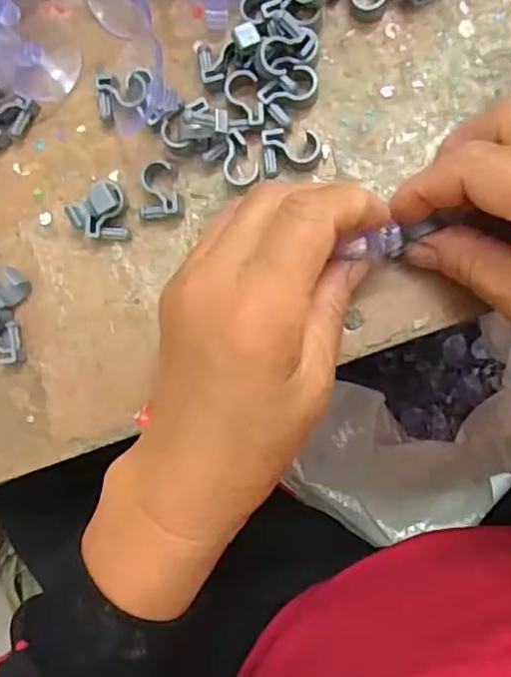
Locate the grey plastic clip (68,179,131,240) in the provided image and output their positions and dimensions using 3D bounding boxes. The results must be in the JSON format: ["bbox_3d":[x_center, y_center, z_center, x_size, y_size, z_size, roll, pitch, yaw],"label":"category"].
[{"bbox_3d":[-0.070,-0.055,0.269,0.023,0.019,0.023,-6,88,8],"label":"grey plastic clip"}]

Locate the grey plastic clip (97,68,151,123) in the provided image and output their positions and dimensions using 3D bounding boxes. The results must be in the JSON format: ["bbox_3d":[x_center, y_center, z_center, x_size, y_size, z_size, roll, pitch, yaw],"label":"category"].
[{"bbox_3d":[-0.058,-0.108,0.270,0.025,0.008,0.019,1,88,8],"label":"grey plastic clip"}]

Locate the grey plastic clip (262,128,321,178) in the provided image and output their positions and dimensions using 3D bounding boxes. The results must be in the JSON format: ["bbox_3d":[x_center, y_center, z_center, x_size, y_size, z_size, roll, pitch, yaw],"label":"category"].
[{"bbox_3d":[0.015,-0.082,0.263,0.025,0.010,0.019,-13,87,7],"label":"grey plastic clip"}]

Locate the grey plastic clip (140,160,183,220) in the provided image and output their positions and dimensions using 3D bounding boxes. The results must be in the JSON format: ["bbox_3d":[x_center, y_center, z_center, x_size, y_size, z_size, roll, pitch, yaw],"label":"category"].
[{"bbox_3d":[-0.042,-0.066,0.270,0.021,0.011,0.025,0,88,8],"label":"grey plastic clip"}]

